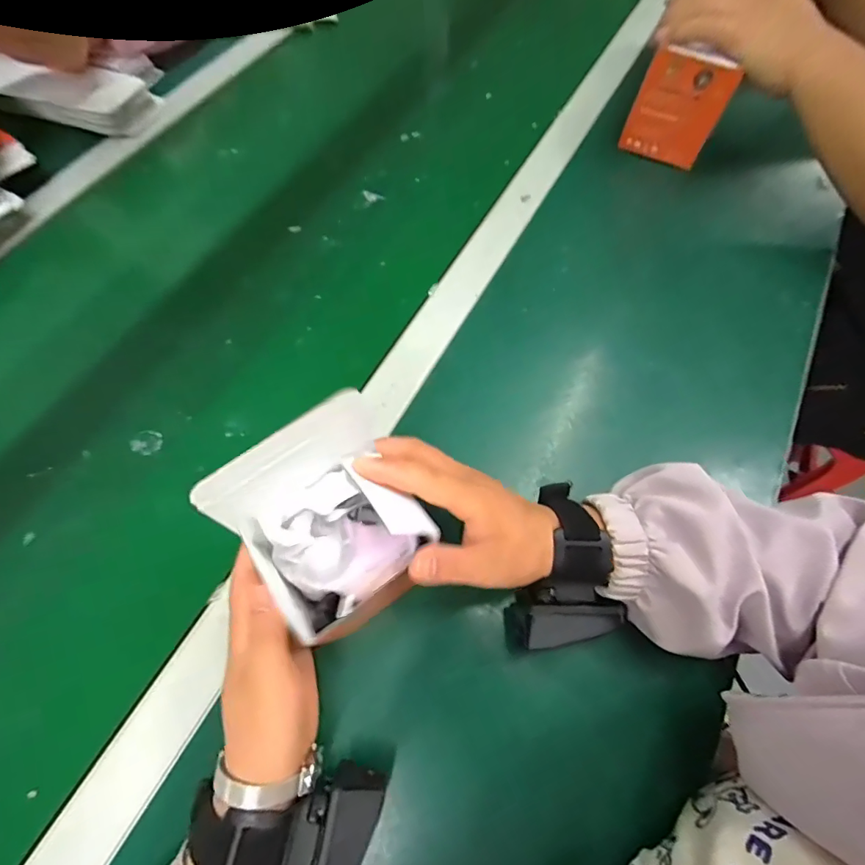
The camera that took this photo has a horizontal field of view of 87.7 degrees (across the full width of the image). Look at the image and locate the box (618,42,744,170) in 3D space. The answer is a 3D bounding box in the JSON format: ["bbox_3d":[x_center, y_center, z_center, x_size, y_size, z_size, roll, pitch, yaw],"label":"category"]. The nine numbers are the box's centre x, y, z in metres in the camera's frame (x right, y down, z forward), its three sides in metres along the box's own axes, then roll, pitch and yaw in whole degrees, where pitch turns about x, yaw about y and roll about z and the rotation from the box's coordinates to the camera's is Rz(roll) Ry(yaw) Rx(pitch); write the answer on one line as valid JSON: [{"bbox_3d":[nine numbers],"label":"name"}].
[{"bbox_3d":[0.265,-0.348,0.486,0.088,0.101,0.026,22,66,8],"label":"box"}]

